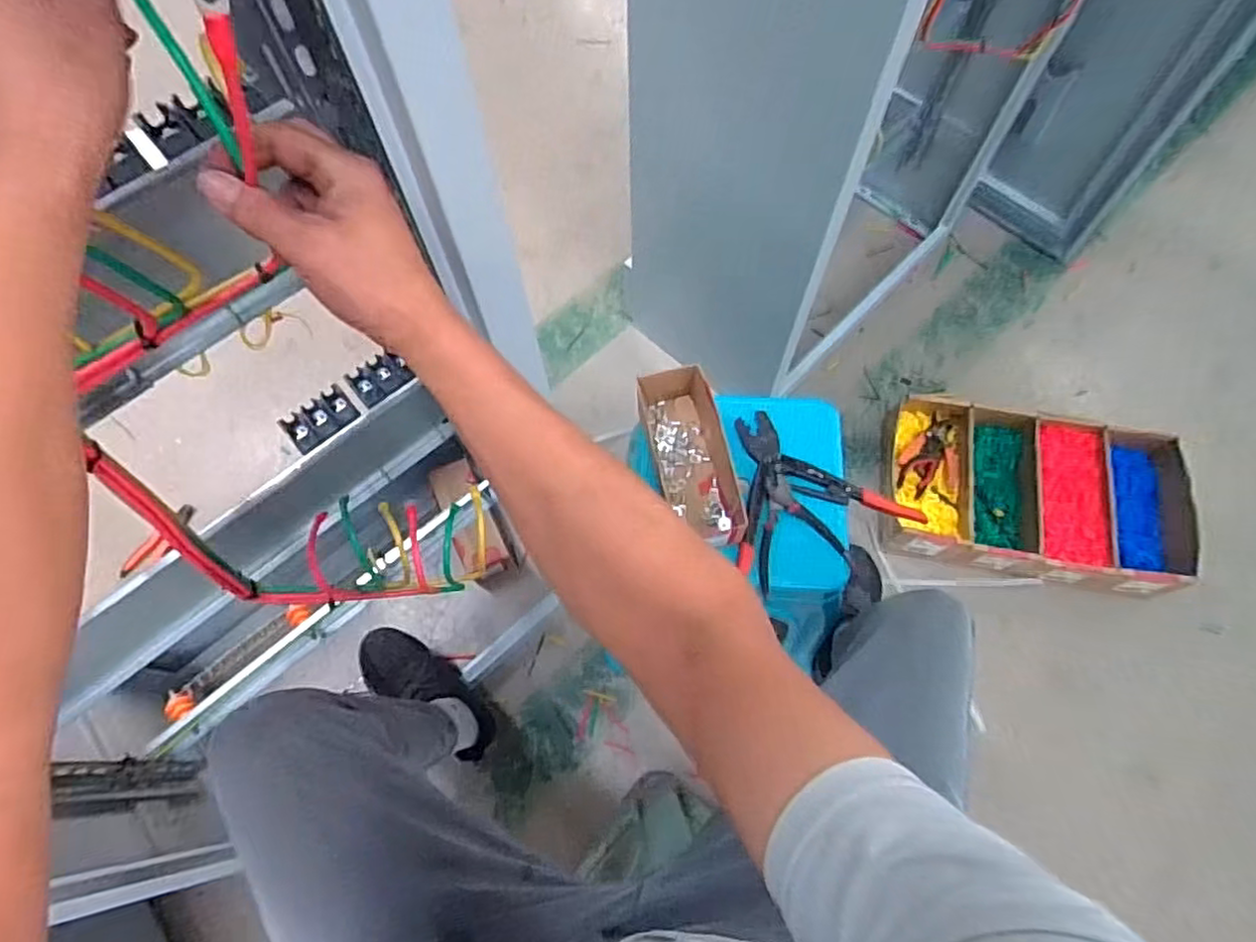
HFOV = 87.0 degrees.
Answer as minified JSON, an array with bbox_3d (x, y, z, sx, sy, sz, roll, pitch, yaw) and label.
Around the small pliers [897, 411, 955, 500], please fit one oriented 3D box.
[{"bbox_3d":[0.570,-0.032,1.257,0.057,0.018,0.178,32,71,13],"label":"small pliers"}]

